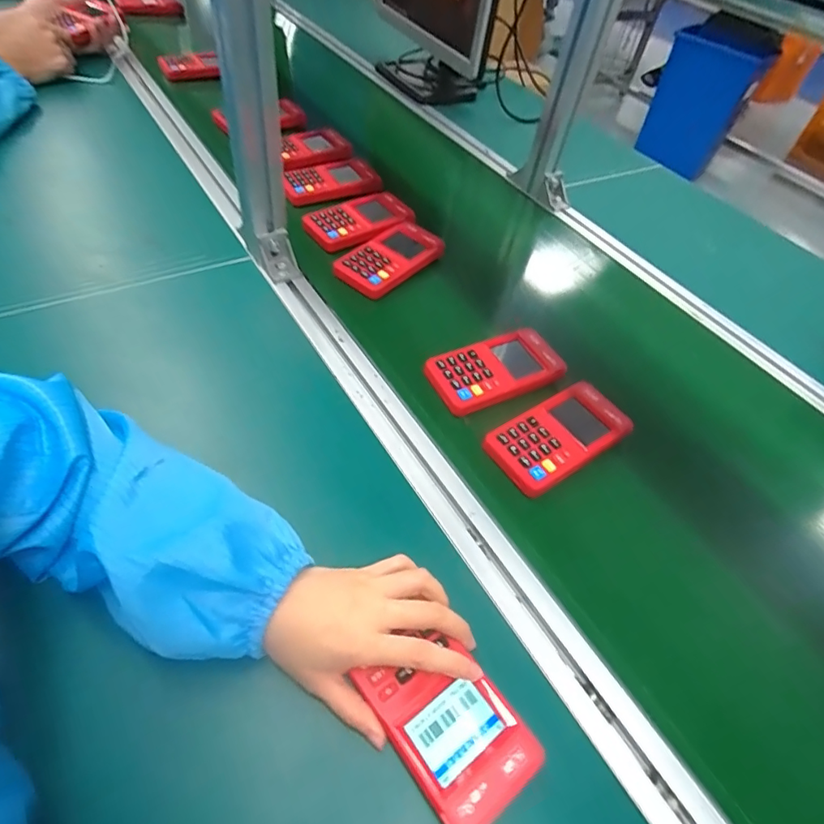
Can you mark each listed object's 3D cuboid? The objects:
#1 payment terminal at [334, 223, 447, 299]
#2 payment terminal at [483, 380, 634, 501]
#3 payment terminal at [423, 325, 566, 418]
[{"bbox_3d":[-0.025,-0.192,0.619,0.077,0.025,0.136,36,55,22],"label":"payment terminal"},{"bbox_3d":[0.140,0.022,0.472,0.136,0.020,0.071,-25,57,-25],"label":"payment terminal"},{"bbox_3d":[0.086,-0.045,0.513,0.137,0.023,0.071,-19,54,-21],"label":"payment terminal"}]

